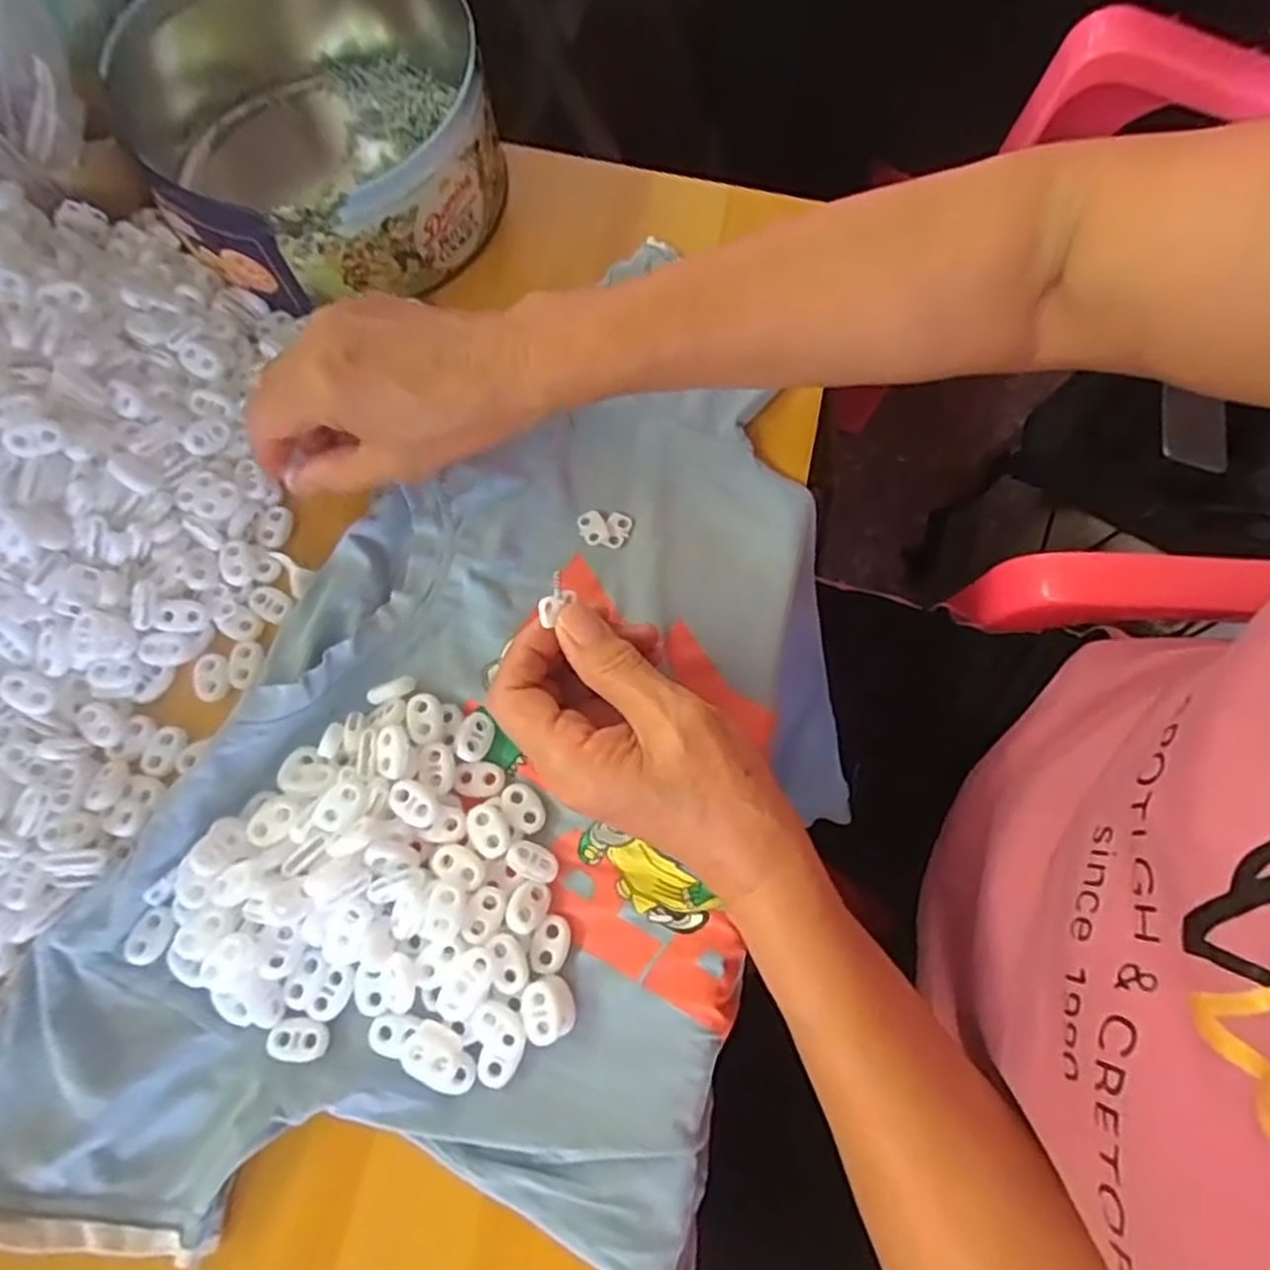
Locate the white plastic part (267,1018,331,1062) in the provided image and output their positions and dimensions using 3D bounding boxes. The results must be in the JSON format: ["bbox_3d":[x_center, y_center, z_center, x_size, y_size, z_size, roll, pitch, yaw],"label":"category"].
[{"bbox_3d":[-0.132,0.157,0.291,0.023,0.004,0.014,2,71,0],"label":"white plastic part"}]

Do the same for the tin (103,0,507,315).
[{"bbox_3d":[-0.171,-0.281,0.416,0.177,0.081,0.205,-20,72,-8],"label":"tin"}]

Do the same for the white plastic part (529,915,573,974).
[{"bbox_3d":[-0.034,0.127,0.307,0.014,0.004,0.022,18,71,5],"label":"white plastic part"}]

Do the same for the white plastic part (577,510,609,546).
[{"bbox_3d":[-0.021,-0.053,0.370,0.012,0.004,0.017,-21,73,-8],"label":"white plastic part"}]

